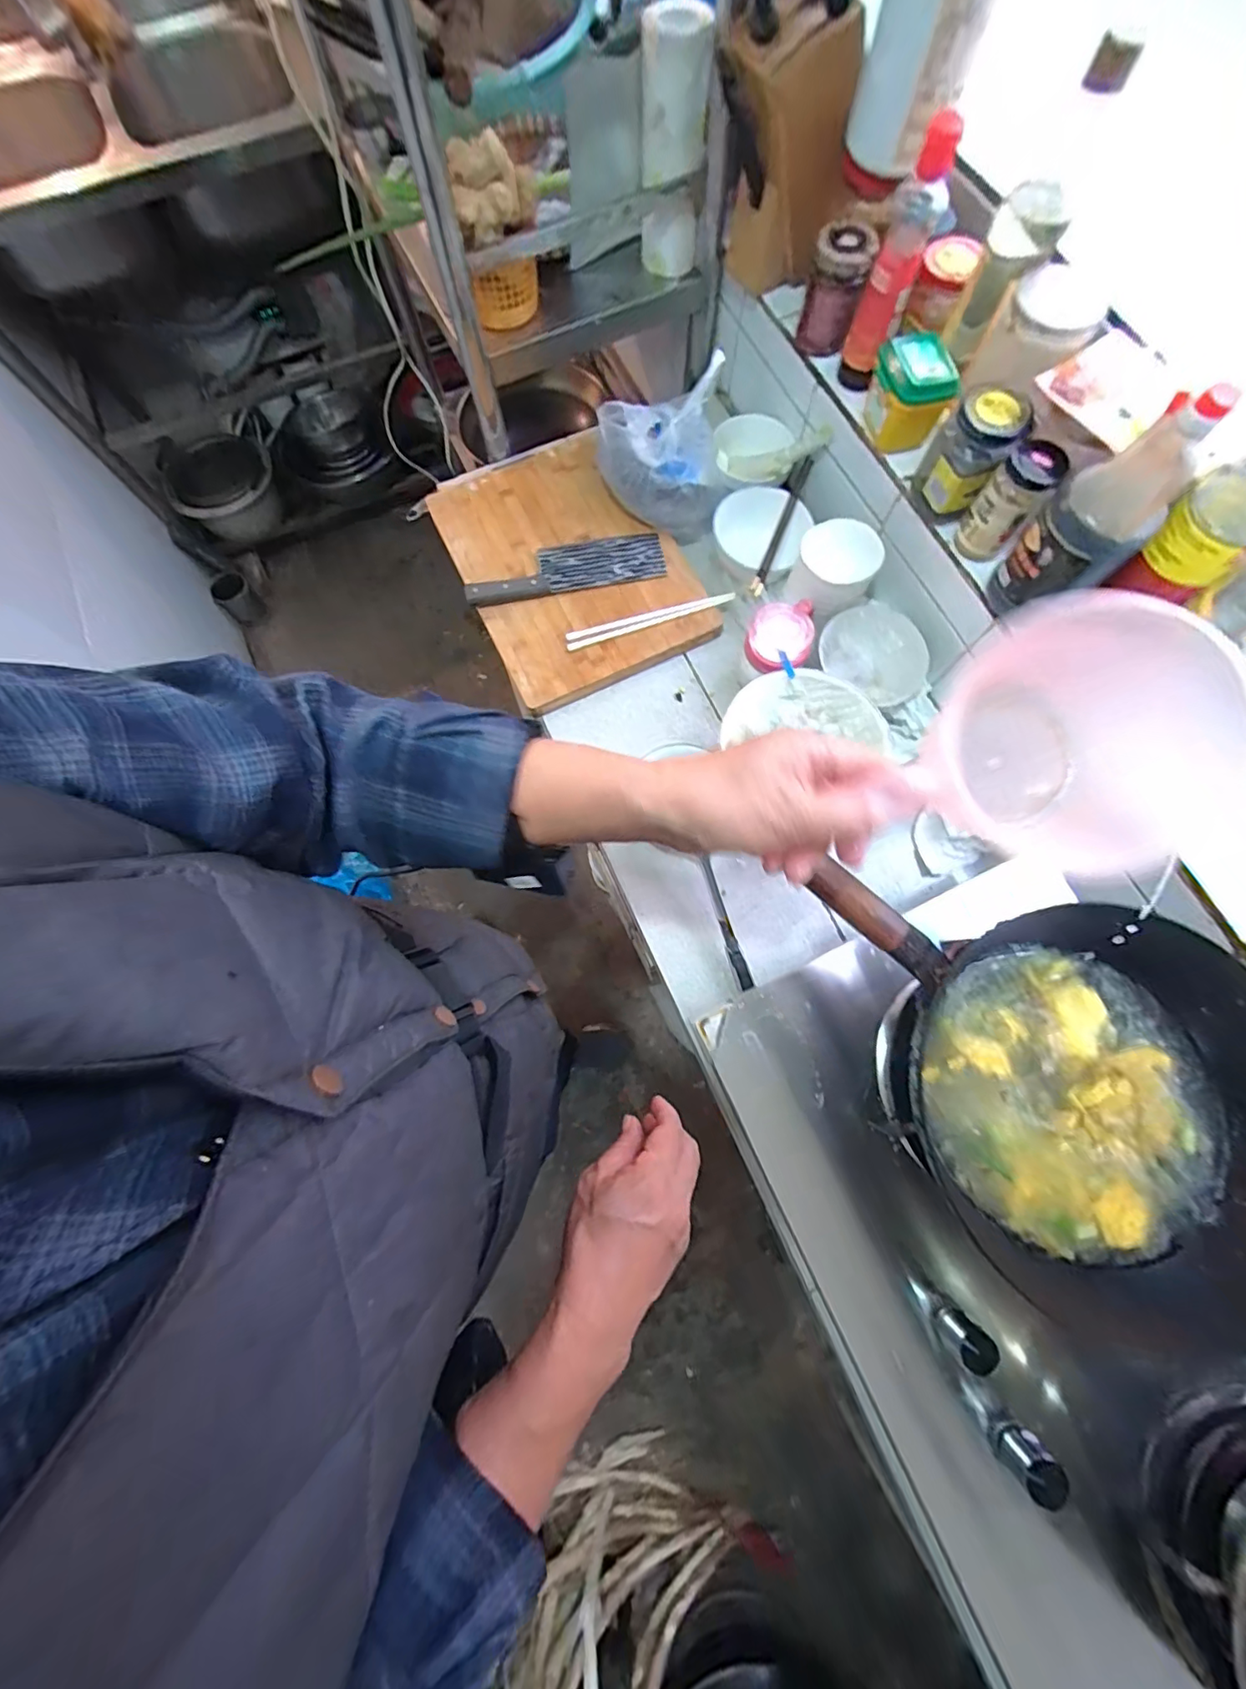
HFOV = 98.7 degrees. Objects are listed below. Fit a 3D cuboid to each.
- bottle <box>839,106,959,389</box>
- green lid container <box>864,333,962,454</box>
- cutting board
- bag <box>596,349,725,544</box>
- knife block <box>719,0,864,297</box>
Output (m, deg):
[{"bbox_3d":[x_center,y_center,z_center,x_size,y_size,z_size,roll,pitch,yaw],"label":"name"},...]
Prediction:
[{"bbox_3d":[0.286,-0.603,0.574,0.052,0.214,0.045,20,77,6],"label":"bottle"},{"bbox_3d":[0.322,-0.510,0.611,0.074,0.073,0.089,5,76,2],"label":"green lid container"},{"bbox_3d":[-0.079,-0.413,0.771,0.296,0.040,0.406,-25,77,-6],"label":"cutting board"},{"bbox_3d":[0.052,-0.524,0.720,0.167,0.170,0.108,1,76,1],"label":"bag"},{"bbox_3d":[0.178,-0.778,0.560,0.144,0.319,0.111,22,77,6],"label":"knife block"}]

